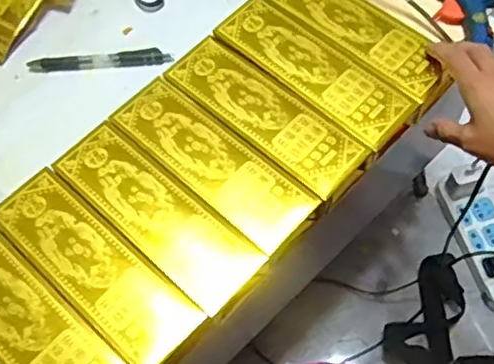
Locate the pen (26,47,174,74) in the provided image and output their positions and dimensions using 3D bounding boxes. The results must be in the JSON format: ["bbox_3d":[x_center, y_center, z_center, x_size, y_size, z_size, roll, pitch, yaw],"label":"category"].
[{"bbox_3d":[-0.150,-0.125,0.629,0.144,0.009,0.019,-5,63,1],"label":"pen"}]

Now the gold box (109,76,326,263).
[{"bbox_3d":[-0.030,-0.014,0.544,0.194,0.033,0.068,37,71,19],"label":"gold box"}]

